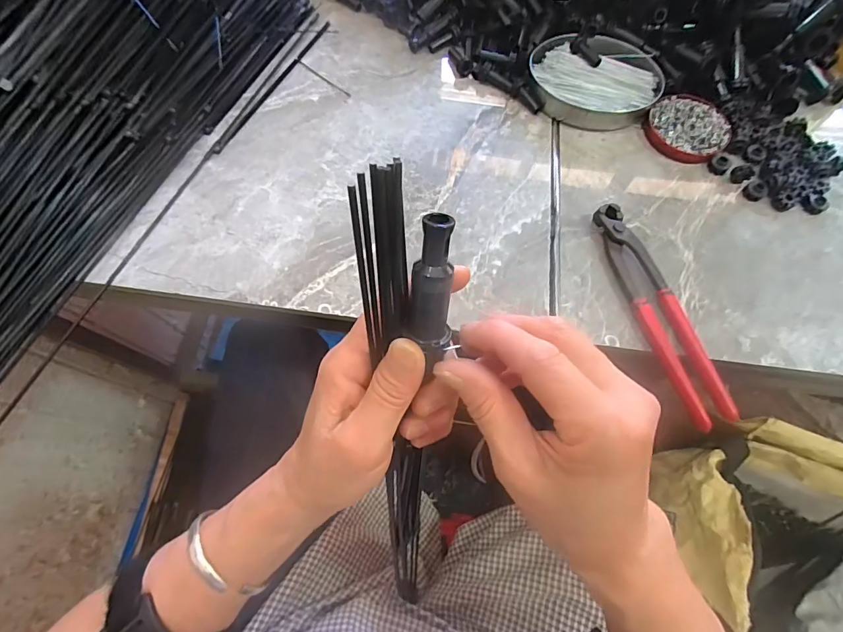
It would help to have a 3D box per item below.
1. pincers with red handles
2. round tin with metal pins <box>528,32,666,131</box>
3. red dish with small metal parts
[{"bbox_3d":[0.201,-0.007,0.360,0.038,0.018,0.200,-14,70,-7],"label":"pincers with red handles"},{"bbox_3d":[0.182,-0.250,0.449,0.132,0.029,0.111,9,68,2],"label":"round tin with metal pins"},{"bbox_3d":[0.278,-0.196,0.439,0.079,0.014,0.079,1,68,-2],"label":"red dish with small metal parts"}]

